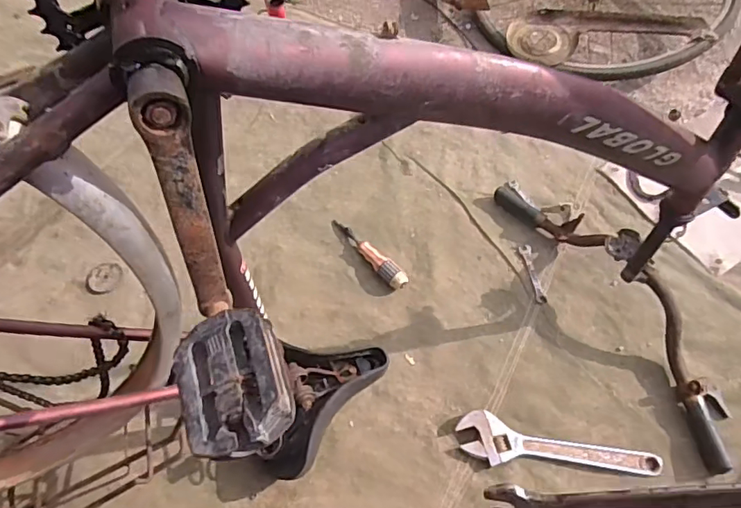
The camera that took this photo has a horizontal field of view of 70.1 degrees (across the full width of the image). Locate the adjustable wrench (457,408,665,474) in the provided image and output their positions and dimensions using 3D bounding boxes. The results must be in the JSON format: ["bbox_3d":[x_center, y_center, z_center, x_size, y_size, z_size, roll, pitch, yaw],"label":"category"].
[{"bbox_3d":[0.273,0.288,0.774,0.285,0.027,0.065,9,60,5],"label":"adjustable wrench"}]

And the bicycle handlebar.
[{"bbox_3d":[0.402,0.055,0.856,0.091,0.125,0.569,-23,62,-14],"label":"bicycle handlebar"}]

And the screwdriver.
[{"bbox_3d":[-0.001,-0.006,0.946,0.034,0.027,0.184,-33,65,-18],"label":"screwdriver"}]

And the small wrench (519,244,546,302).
[{"bbox_3d":[0.288,0.035,0.936,0.021,0.005,0.117,-5,60,-3],"label":"small wrench"}]

